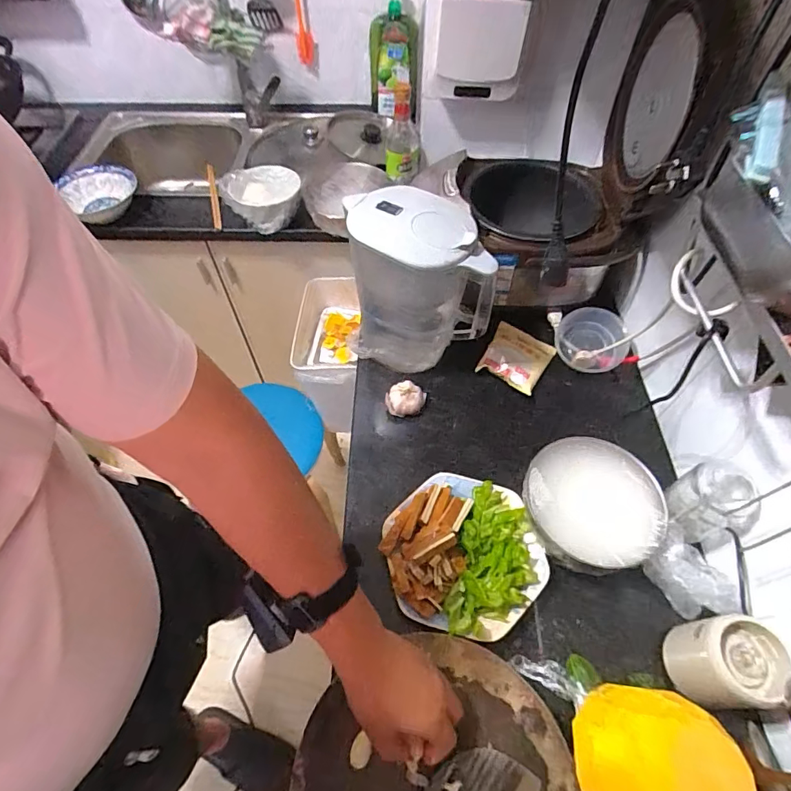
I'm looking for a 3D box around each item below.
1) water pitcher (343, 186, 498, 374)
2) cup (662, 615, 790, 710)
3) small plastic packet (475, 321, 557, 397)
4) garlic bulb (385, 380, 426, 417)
[{"bbox_3d":[0.034,-0.154,0.703,0.206,0.256,0.119,23,59,15],"label":"water pitcher"},{"bbox_3d":[0.357,0.286,0.492,0.087,0.088,0.079,0,56,0],"label":"cup"},{"bbox_3d":[0.208,-0.067,0.789,0.100,0.025,0.114,24,59,16],"label":"small plastic packet"},{"bbox_3d":[0.016,0.011,0.746,0.061,0.049,0.048,17,58,11],"label":"garlic bulb"}]

